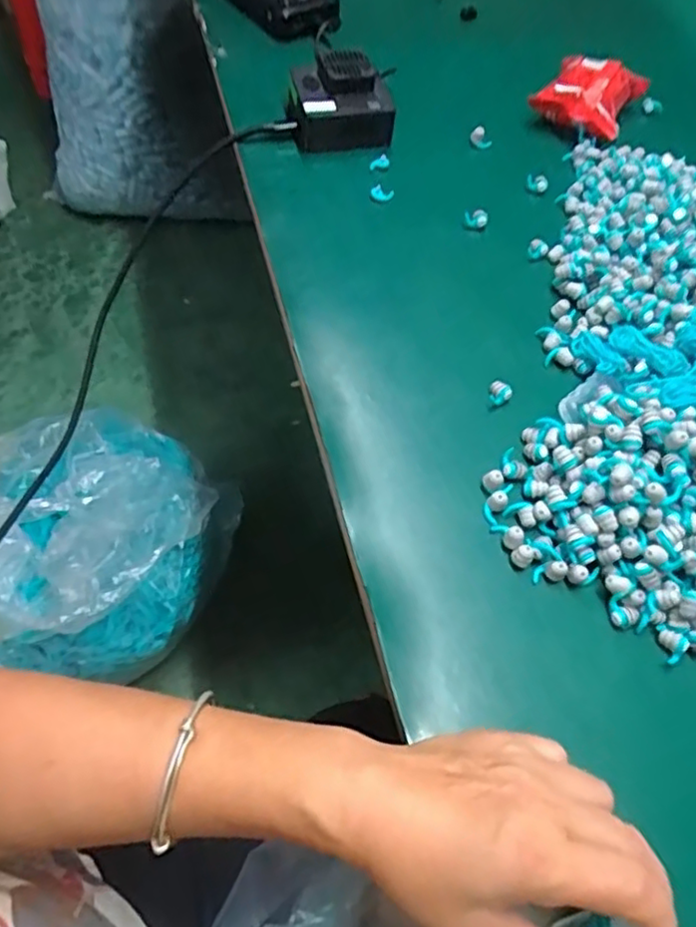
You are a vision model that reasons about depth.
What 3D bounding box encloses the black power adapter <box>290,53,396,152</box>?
[{"bbox_3d":[-0.006,-0.300,0.533,0.084,0.048,0.066,-2,61,-8],"label":"black power adapter"}]

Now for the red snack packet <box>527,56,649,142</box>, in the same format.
[{"bbox_3d":[0.219,-0.335,0.581,0.081,0.043,0.089,30,61,10],"label":"red snack packet"}]

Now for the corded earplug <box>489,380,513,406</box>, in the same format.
[{"bbox_3d":[0.099,-0.045,0.416,0.014,0.013,0.013,3,60,-5],"label":"corded earplug"}]

